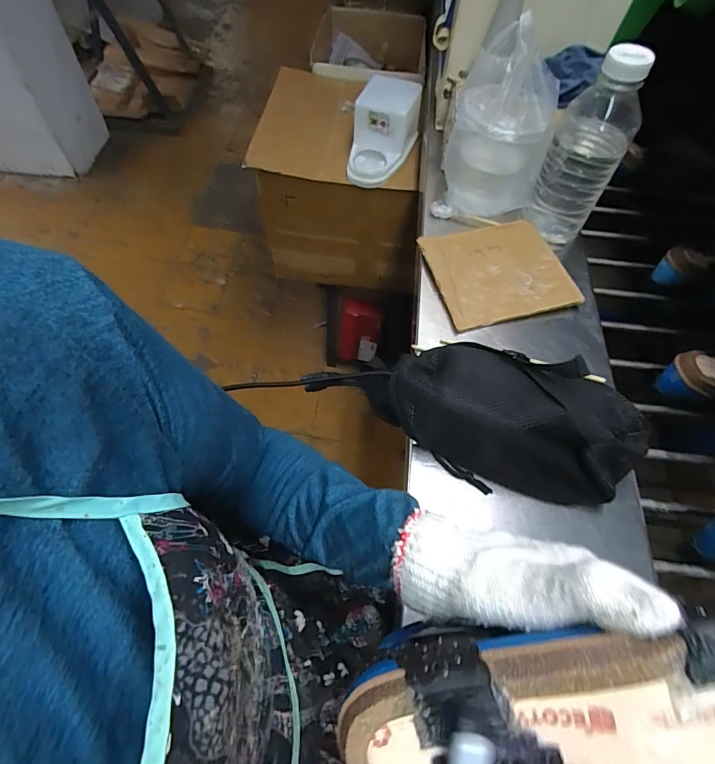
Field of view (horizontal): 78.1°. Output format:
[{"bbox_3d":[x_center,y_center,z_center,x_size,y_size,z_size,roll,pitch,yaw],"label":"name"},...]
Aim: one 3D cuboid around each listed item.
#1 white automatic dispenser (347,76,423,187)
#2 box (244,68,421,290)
[{"bbox_3d":[0.045,-0.459,0.802,0.102,0.114,0.169,17,59,6],"label":"white automatic dispenser"},{"bbox_3d":[-0.028,-0.424,0.994,0.320,0.323,0.289,8,58,1],"label":"box"}]

